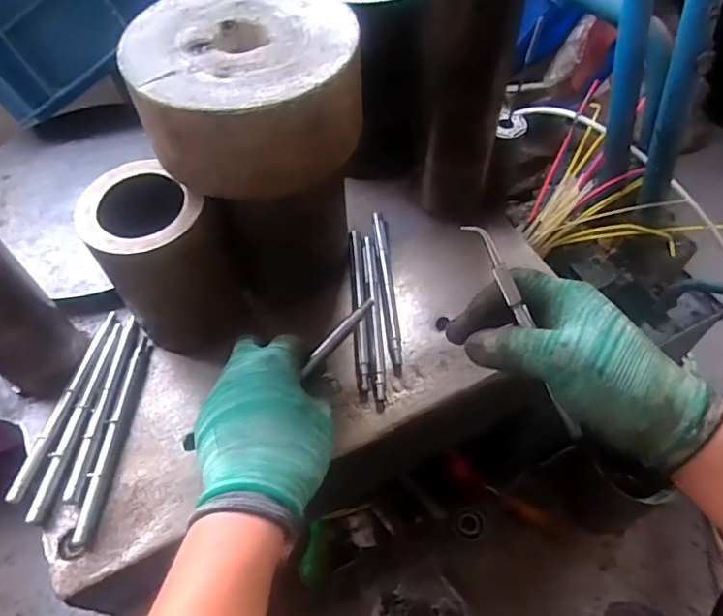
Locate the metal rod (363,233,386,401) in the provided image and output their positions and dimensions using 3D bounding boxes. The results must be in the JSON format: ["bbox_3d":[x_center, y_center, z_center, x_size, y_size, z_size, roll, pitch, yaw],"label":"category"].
[{"bbox_3d":[0.011,0.002,0.485,0.010,0.007,0.160,-4,56,-1],"label":"metal rod"}]

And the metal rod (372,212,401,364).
[{"bbox_3d":[0.023,-0.025,0.504,0.011,0.009,0.161,-5,56,-2],"label":"metal rod"}]

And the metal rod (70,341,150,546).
[{"bbox_3d":[-0.191,0.096,0.429,0.012,0.012,0.161,2,56,2],"label":"metal rod"}]

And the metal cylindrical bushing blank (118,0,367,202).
[{"bbox_3d":[-0.073,-0.144,0.370,0.140,0.070,0.145,-1,56,1],"label":"metal cylindrical bushing blank"}]

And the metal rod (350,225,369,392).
[{"bbox_3d":[0.000,-0.003,0.487,0.009,0.010,0.162,-4,56,-1],"label":"metal rod"}]

